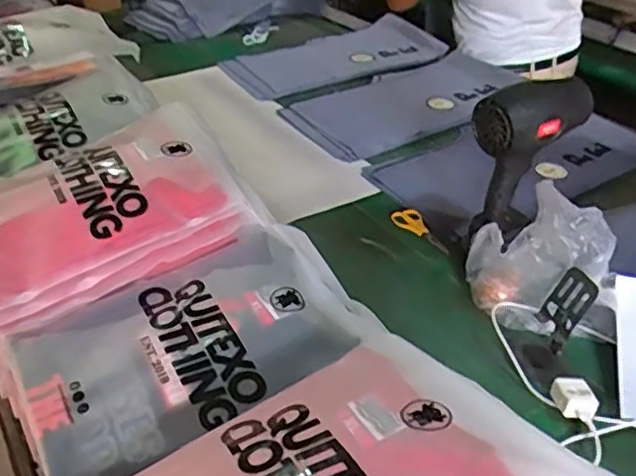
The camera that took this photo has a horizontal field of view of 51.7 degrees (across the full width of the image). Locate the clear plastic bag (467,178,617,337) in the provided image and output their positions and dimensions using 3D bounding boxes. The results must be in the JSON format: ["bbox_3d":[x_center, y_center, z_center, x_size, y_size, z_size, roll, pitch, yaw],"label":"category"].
[{"bbox_3d":[0.298,0.025,0.872,0.190,0.154,0.103,12,37,16],"label":"clear plastic bag"}]

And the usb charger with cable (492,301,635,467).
[{"bbox_3d":[0.314,0.190,0.772,0.112,0.025,0.337,-18,39,-24],"label":"usb charger with cable"}]

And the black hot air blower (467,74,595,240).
[{"bbox_3d":[0.292,-0.111,0.923,0.149,0.216,0.079,-18,39,-24],"label":"black hot air blower"}]

